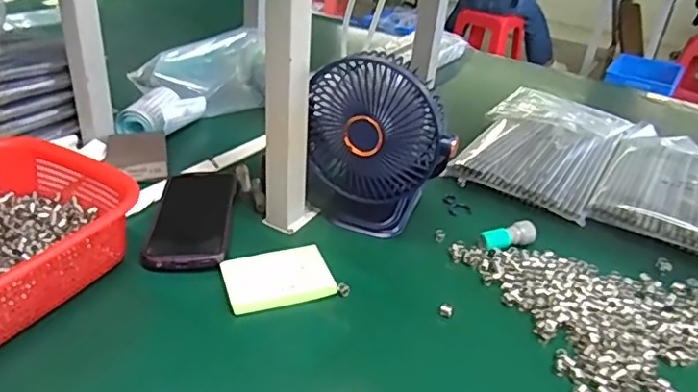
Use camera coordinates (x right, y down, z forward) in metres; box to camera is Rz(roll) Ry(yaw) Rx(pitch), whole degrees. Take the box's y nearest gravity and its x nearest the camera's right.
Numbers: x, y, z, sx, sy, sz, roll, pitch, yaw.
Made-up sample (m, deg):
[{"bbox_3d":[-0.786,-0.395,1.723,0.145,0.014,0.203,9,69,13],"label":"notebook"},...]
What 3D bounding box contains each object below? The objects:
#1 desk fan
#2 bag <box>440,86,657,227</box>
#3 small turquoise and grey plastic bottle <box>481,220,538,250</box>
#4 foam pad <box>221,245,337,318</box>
[{"bbox_3d":[0.027,-0.050,0.593,0.141,0.183,0.099,5,30,0],"label":"desk fan"},{"bbox_3d":[0.283,-0.079,0.817,0.204,0.035,0.339,24,35,29],"label":"bag"},{"bbox_3d":[0.173,0.043,0.607,0.061,0.019,0.021,-9,33,-22],"label":"small turquoise and grey plastic bottle"},{"bbox_3d":[-0.065,0.076,0.525,0.096,0.016,0.066,-8,33,-21],"label":"foam pad"}]

